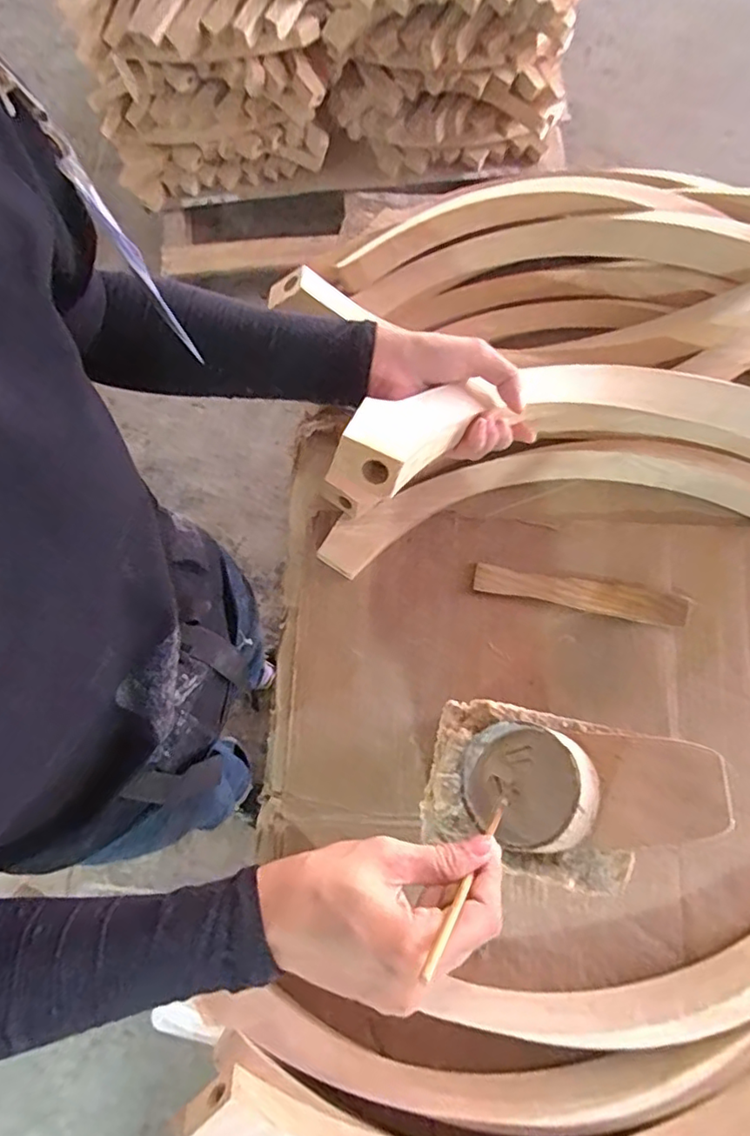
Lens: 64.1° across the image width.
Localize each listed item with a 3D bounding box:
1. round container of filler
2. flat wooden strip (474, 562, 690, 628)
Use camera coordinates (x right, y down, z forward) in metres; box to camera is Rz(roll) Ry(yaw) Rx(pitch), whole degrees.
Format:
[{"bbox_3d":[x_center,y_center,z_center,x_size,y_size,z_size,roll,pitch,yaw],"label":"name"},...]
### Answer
[{"bbox_3d":[0.105,0.149,0.417,0.084,0.071,0.082,0,77,1],"label":"round container of filler"},{"bbox_3d":[0.212,0.026,0.625,0.212,0.007,0.034,11,83,6],"label":"flat wooden strip"}]

